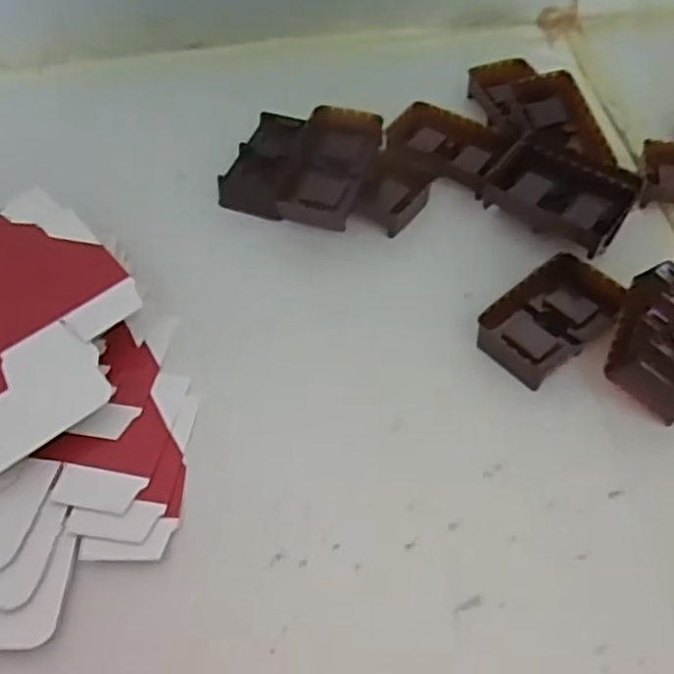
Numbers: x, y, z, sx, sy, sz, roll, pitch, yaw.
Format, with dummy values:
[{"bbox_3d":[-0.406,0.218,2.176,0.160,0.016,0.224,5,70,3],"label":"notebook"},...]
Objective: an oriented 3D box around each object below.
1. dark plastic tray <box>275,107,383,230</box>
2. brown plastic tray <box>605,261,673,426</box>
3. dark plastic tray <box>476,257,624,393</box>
[{"bbox_3d":[-0.005,-0.130,0.540,0.055,0.020,0.095,19,81,3],"label":"dark plastic tray"},{"bbox_3d":[0.208,0.001,0.458,0.059,0.039,0.096,20,56,14],"label":"brown plastic tray"},{"bbox_3d":[0.142,-0.014,0.479,0.094,0.025,0.056,-35,61,-23],"label":"dark plastic tray"}]

